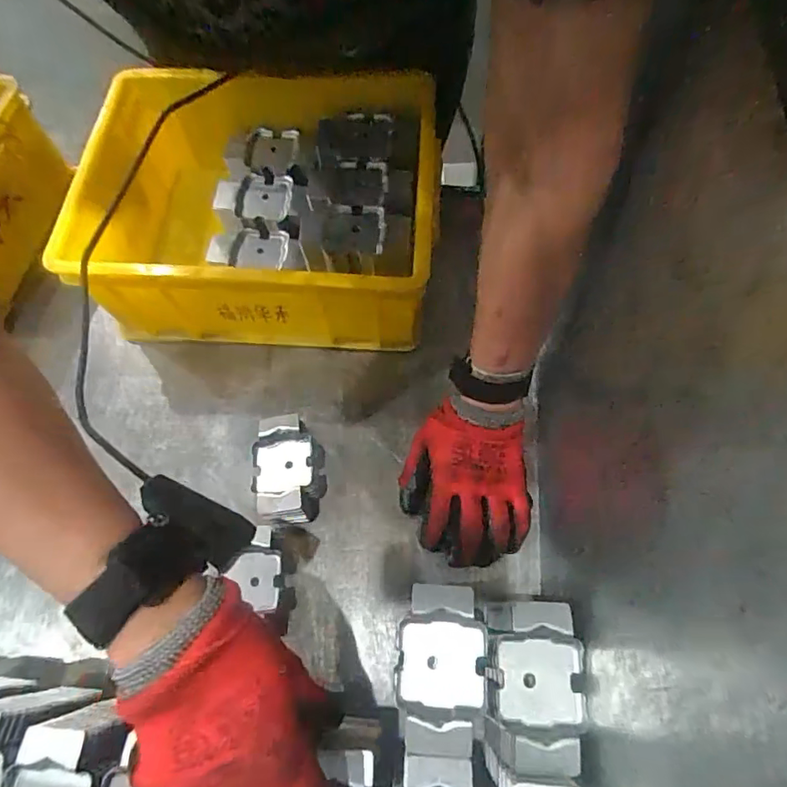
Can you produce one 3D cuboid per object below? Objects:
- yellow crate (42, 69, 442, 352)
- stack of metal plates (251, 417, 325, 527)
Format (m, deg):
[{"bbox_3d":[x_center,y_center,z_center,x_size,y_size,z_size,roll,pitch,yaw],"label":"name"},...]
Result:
[{"bbox_3d":[-0.128,-0.200,0.543,0.333,0.133,0.277,3,67,3],"label":"yellow crate"},{"bbox_3d":[-0.096,0.072,0.470,0.057,0.054,0.093,-5,67,0],"label":"stack of metal plates"}]

